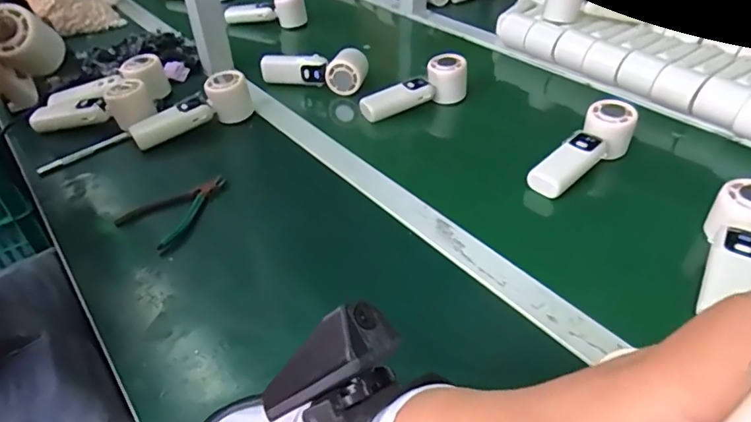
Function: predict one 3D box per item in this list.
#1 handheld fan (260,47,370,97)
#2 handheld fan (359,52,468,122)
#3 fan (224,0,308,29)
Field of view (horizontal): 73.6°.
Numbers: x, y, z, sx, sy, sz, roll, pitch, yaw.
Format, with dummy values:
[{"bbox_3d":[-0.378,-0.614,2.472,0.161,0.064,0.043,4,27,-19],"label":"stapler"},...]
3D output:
[{"bbox_3d":[-0.095,-0.224,0.790,0.165,0.063,0.048,11,42,17],"label":"handheld fan"},{"bbox_3d":[0.054,-0.181,0.731,0.164,0.055,0.044,-16,41,-15],"label":"handheld fan"},{"bbox_3d":[-0.218,-0.401,1.003,0.155,0.063,0.045,-6,40,-3],"label":"fan"}]

